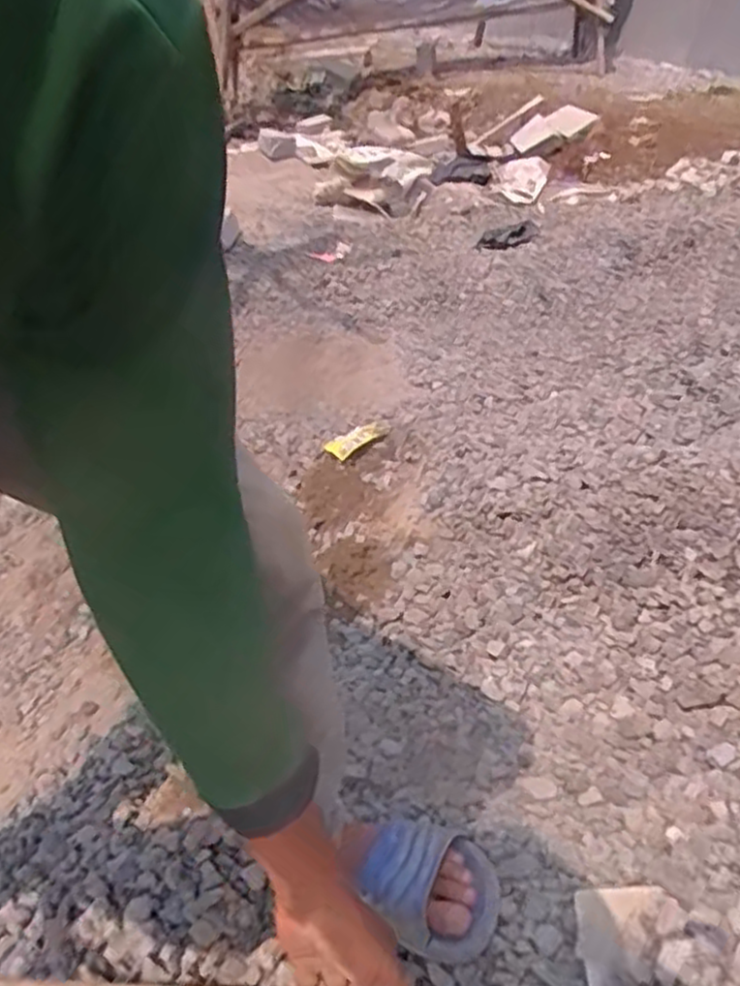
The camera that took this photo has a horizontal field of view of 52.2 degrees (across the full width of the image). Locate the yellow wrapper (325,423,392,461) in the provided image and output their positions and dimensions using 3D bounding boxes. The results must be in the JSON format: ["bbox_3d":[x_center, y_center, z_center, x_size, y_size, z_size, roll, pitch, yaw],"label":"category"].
[{"bbox_3d":[-0.026,-0.114,1.599,0.134,0.020,0.072,-27,43,-9],"label":"yellow wrapper"}]

